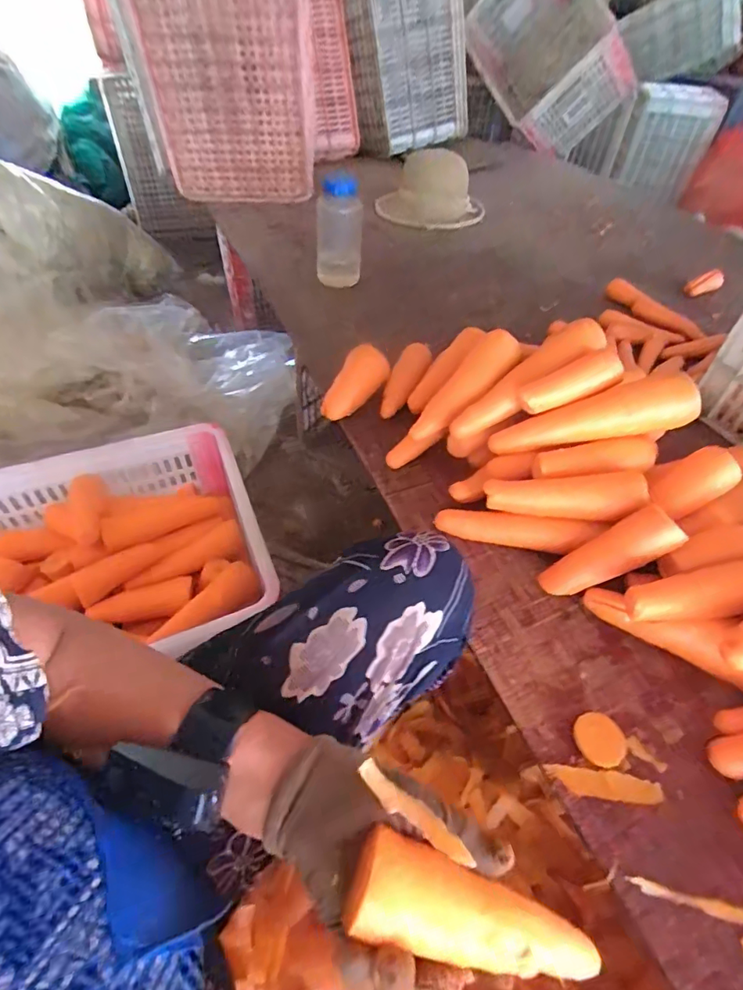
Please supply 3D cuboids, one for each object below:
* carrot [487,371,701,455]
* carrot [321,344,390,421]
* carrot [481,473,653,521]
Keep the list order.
[{"bbox_3d":[0.241,-0.083,0.552,0.215,0.045,0.046,-13,47,14],"label":"carrot"},{"bbox_3d":[-0.024,-0.151,0.666,0.045,0.043,0.121,30,69,21],"label":"carrot"},{"bbox_3d":[0.202,0.001,0.523,0.155,0.036,0.032,-1,47,16],"label":"carrot"}]

